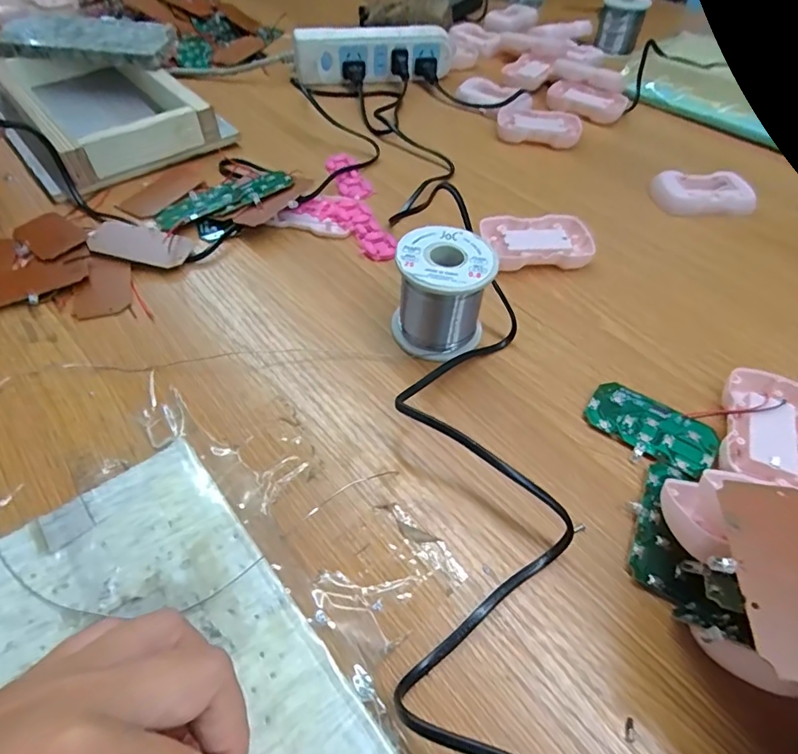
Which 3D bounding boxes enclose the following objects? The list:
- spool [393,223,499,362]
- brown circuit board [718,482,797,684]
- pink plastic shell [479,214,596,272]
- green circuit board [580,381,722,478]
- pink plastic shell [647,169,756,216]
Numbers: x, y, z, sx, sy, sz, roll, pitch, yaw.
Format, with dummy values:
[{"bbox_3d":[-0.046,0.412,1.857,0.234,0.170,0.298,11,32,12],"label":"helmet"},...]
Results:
[{"bbox_3d":[0.028,-0.055,0.328,0.060,0.062,0.059,1,51,-2],"label":"spool"},{"bbox_3d":[0.144,0.072,0.183,0.036,0.005,0.072,2,49,16],"label":"brown circuit board"},{"bbox_3d":[0.113,-0.109,0.404,0.085,0.015,0.052,-6,52,-7],"label":"pink plastic shell"},{"bbox_3d":[0.151,0.031,0.300,0.072,0.004,0.042,31,61,22],"label":"green circuit board"},{"bbox_3d":[0.280,-0.169,0.463,0.083,0.019,0.048,2,51,-1],"label":"pink plastic shell"}]

